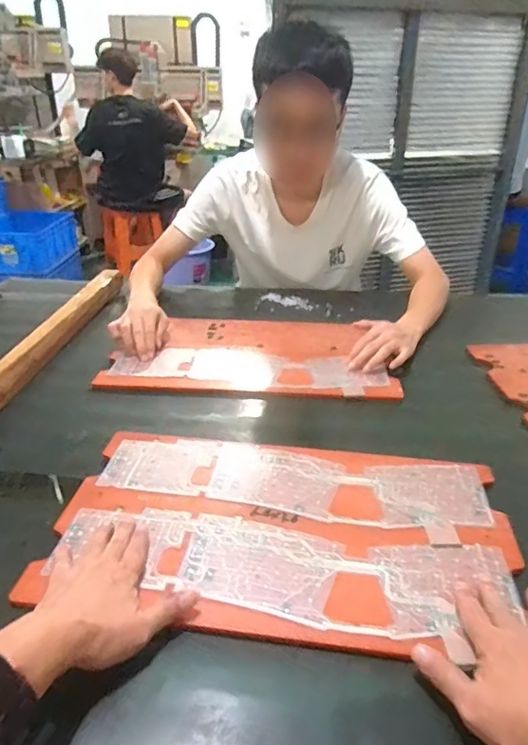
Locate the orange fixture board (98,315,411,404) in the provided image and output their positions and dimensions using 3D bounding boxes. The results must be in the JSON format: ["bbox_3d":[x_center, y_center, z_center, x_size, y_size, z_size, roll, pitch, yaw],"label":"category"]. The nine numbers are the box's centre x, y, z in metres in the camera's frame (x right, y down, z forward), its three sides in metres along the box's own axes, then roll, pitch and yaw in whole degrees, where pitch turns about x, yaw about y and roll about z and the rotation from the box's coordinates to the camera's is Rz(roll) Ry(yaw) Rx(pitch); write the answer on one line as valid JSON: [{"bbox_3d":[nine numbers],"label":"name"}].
[{"bbox_3d":[-0.017,-0.039,0.917,0.462,0.009,0.262,3,31,6],"label":"orange fixture board"}]

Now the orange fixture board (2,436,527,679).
[{"bbox_3d":[0.018,0.158,0.557,0.459,0.017,0.254,3,31,8],"label":"orange fixture board"}]

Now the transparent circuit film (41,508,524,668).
[{"bbox_3d":[0.014,0.186,0.508,0.427,0.009,0.109,6,32,9],"label":"transparent circuit film"}]

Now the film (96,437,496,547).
[{"bbox_3d":[0.031,0.129,0.619,0.436,0.006,0.122,5,31,8],"label":"film"}]

